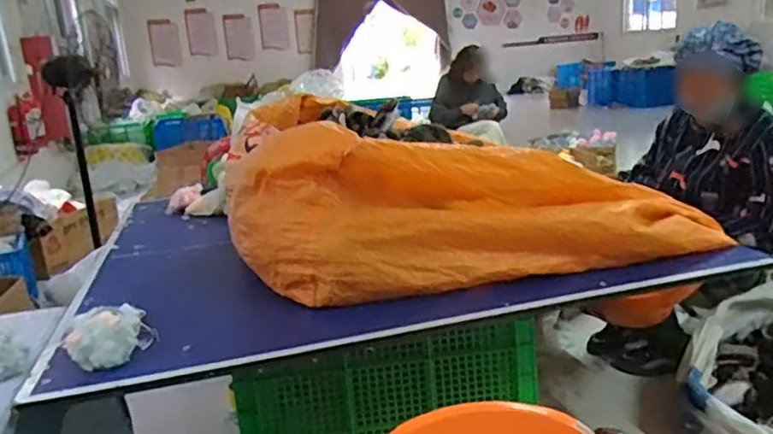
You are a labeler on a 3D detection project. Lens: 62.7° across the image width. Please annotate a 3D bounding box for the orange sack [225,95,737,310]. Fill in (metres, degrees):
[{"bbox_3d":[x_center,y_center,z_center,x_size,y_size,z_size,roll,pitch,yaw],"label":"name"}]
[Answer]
[{"bbox_3d":[0.166,-0.057,1.266,0.963,0.332,0.291,-7,15,-8],"label":"orange sack"}]

